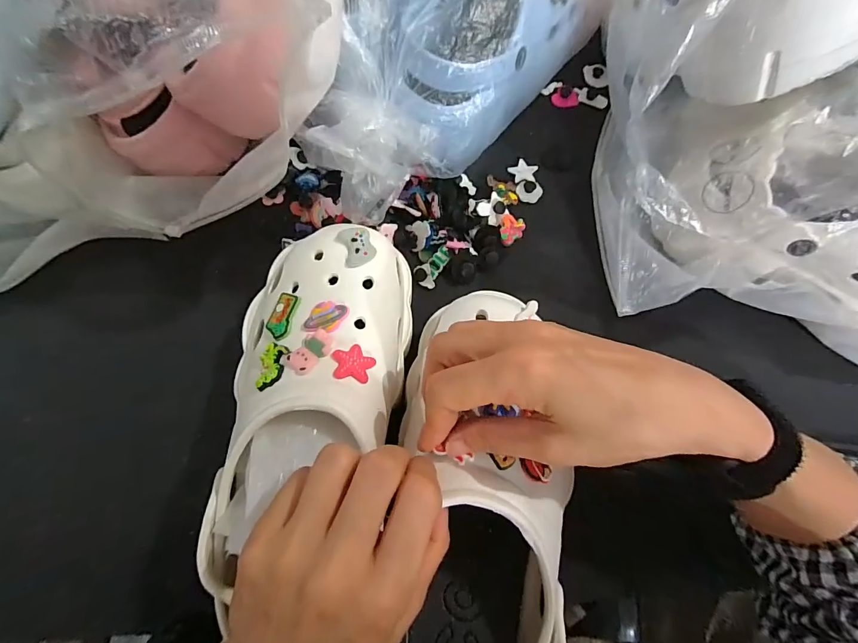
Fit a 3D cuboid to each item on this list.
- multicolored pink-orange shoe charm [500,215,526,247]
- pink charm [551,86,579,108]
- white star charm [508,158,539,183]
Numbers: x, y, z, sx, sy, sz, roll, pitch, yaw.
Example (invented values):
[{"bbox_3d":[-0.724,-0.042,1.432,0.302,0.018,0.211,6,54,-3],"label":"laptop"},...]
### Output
[{"bbox_3d":[0.074,-0.081,0.359,0.021,0.005,0.029,14,73,2],"label":"multicolored pink-orange shoe charm"},{"bbox_3d":[0.140,-0.231,0.413,0.027,0.005,0.022,8,73,0],"label":"pink charm"},{"bbox_3d":[0.091,-0.143,0.386,0.028,0.004,0.026,-38,78,-13],"label":"white star charm"}]

